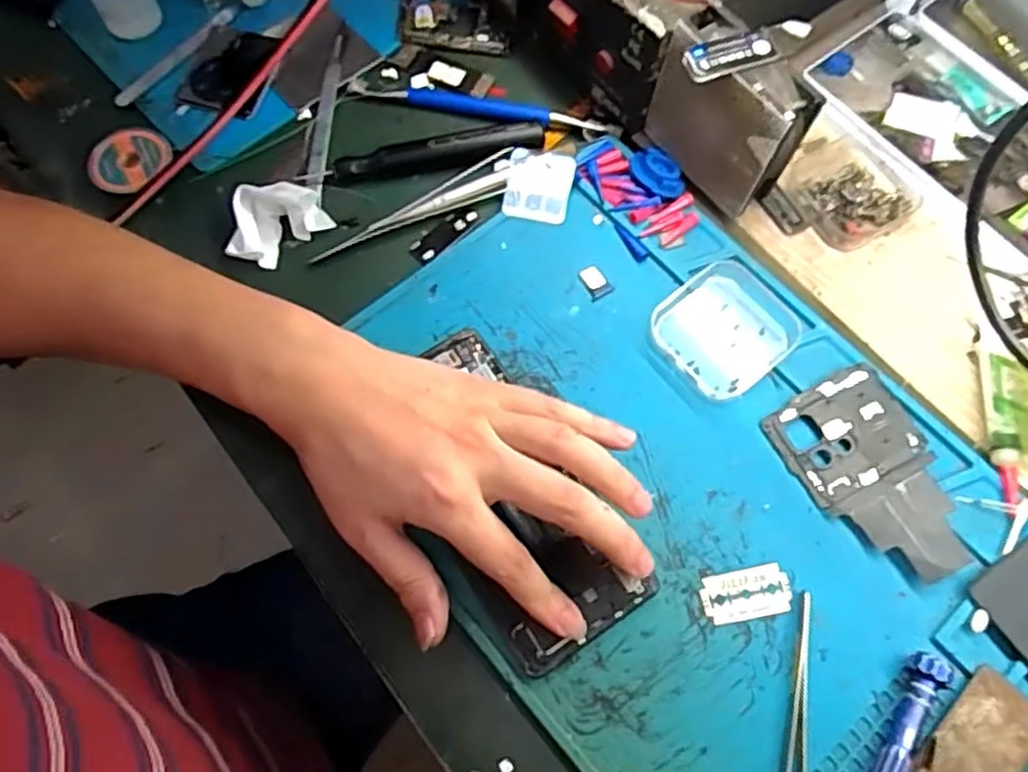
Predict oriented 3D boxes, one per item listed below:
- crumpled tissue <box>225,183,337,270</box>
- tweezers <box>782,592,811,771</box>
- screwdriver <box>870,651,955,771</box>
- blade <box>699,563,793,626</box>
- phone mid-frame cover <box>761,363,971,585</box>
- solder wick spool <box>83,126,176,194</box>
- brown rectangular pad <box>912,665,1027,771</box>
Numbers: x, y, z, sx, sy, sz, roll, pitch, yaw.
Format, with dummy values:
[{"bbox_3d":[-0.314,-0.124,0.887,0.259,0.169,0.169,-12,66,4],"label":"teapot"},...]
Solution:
[{"bbox_3d":[-0.138,-0.094,0.417,0.043,0.023,0.054,42,74,15],"label":"crumpled tissue"},{"bbox_3d":[0.126,0.159,0.327,0.015,0.005,0.130,13,69,5],"label":"tweezers"},{"bbox_3d":[0.158,0.173,0.315,0.016,0.016,0.124,27,71,10],"label":"screwdriver"},{"bbox_3d":[0.110,0.098,0.352,0.042,0.004,0.023,-11,69,-4],"label":"blade"},{"bbox_3d":[0.180,0.045,0.370,0.065,0.007,0.105,-26,71,-10],"label":"phone mid-frame cover"},{"bbox_3d":[-0.225,-0.132,0.435,0.045,0.015,0.044,0,68,0],"label":"solder wick spool"},{"bbox_3d":[0.207,0.159,0.327,0.060,0.004,0.038,-42,74,-15],"label":"brown rectangular pad"}]

